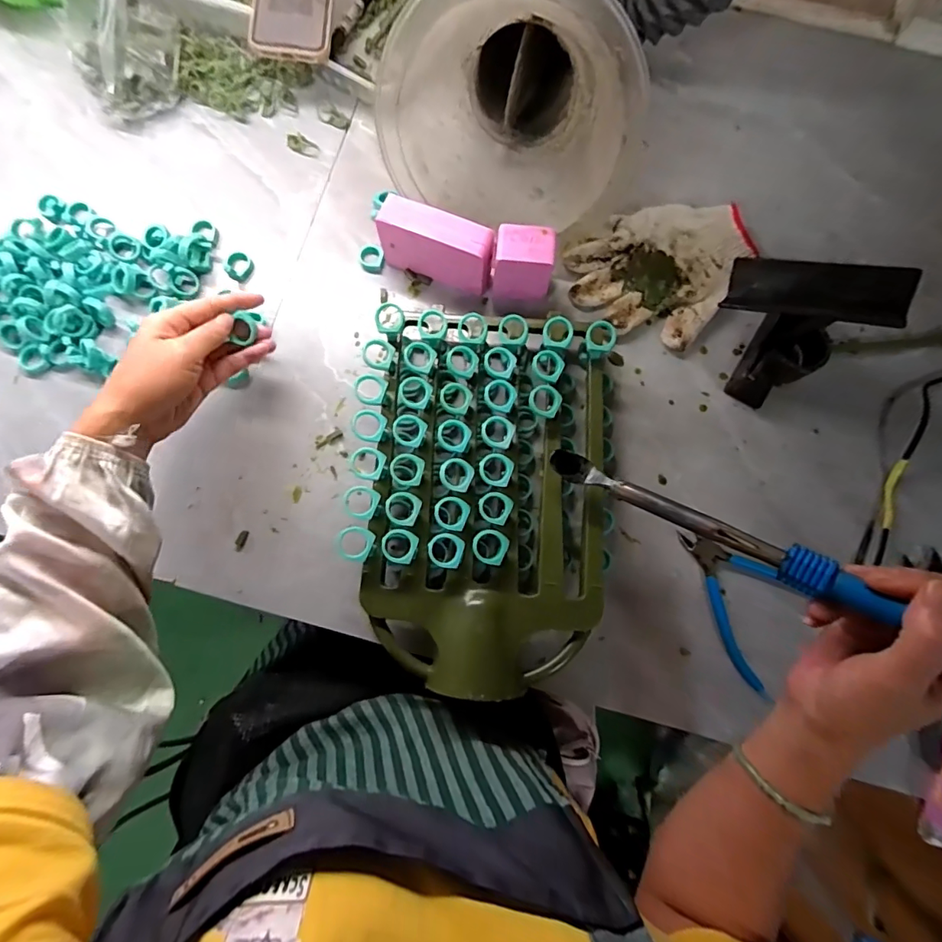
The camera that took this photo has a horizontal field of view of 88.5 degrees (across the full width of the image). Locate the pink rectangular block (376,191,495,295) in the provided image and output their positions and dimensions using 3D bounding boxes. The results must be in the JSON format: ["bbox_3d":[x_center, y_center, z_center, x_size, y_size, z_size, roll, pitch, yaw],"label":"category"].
[{"bbox_3d":[-0.033,-0.213,0.466,0.108,0.075,0.030,19,80,2],"label":"pink rectangular block"}]

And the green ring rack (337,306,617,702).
[{"bbox_3d":[0.009,0.014,0.429,0.242,0.073,0.324,5,80,0],"label":"green ring rack"}]

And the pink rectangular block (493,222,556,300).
[{"bbox_3d":[0.049,-0.196,0.467,0.052,0.067,0.044,6,80,0],"label":"pink rectangular block"}]

